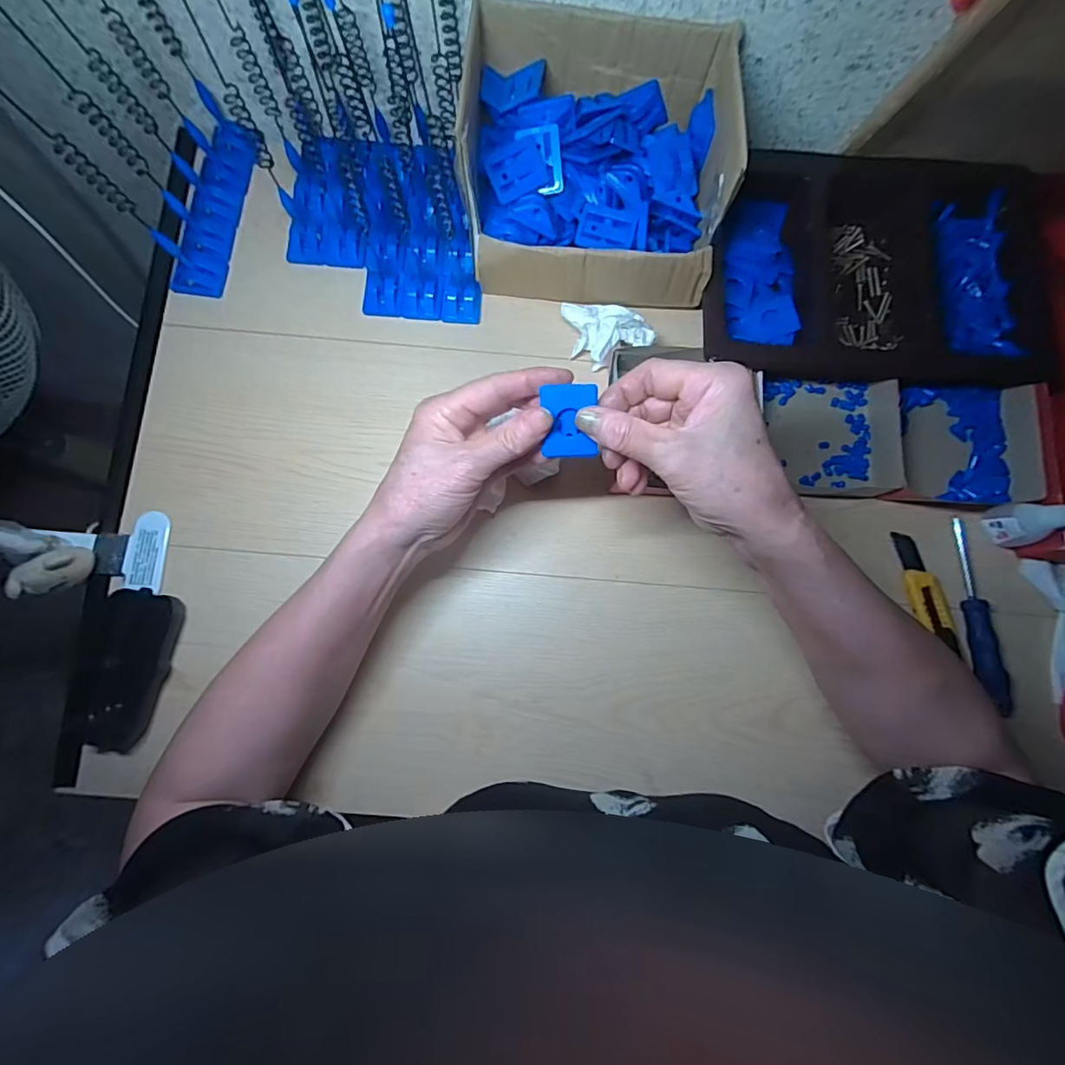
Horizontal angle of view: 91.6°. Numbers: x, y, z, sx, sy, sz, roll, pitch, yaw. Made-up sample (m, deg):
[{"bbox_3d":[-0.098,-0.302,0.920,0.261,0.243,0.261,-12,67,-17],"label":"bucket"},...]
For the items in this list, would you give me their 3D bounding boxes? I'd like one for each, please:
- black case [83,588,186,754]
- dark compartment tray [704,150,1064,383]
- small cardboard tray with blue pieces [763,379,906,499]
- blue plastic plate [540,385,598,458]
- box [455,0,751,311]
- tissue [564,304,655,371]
[{"bbox_3d":[-0.311,0.106,0.400,0.059,0.025,0.121,8,80,1],"label":"black case"},{"bbox_3d":[0.295,-0.237,0.456,0.290,0.038,0.197,4,80,0],"label":"dark compartment tray"},{"bbox_3d":[0.256,-0.085,0.442,0.092,0.038,0.106,2,80,-1],"label":"small cardboard tray with blue pieces"},{"bbox_3d":[0.023,-0.067,0.317,0.033,0.005,0.044,1,117,10],"label":"blue plastic plate"},{"bbox_3d":[0.046,-0.289,0.410,0.200,0.103,0.160,5,80,0],"label":"box"},{"bbox_3d":[0.065,-0.171,0.449,0.073,0.029,0.059,-3,80,-1],"label":"tissue"}]

